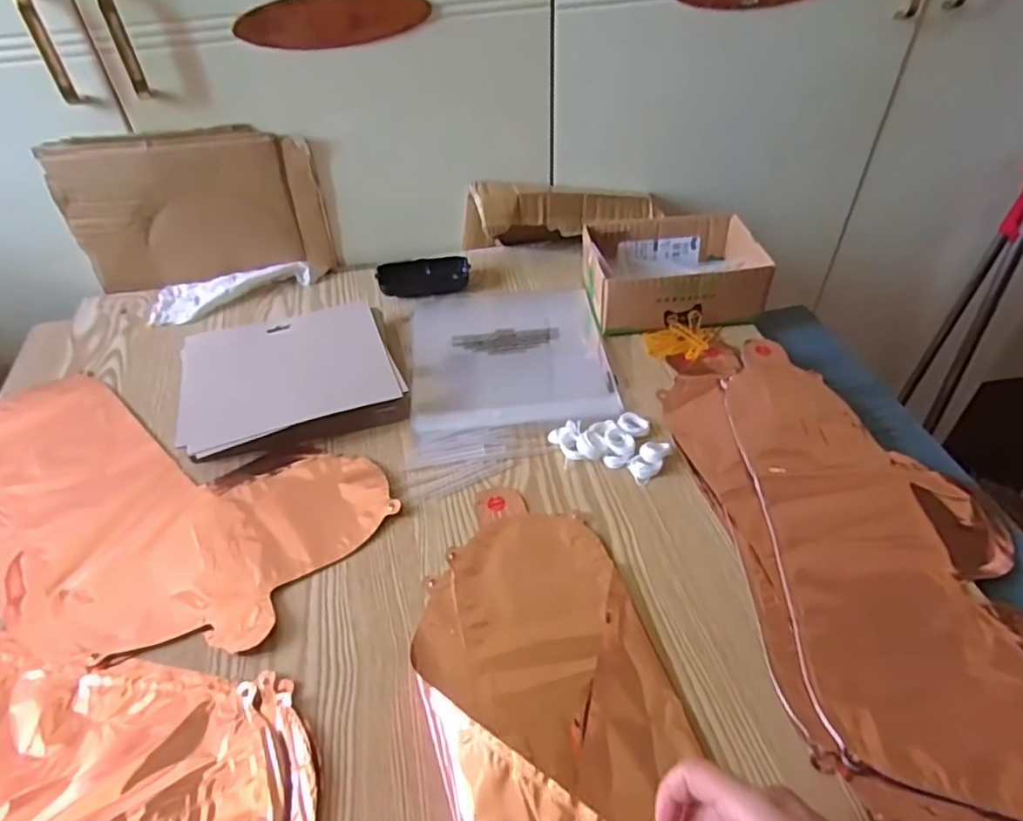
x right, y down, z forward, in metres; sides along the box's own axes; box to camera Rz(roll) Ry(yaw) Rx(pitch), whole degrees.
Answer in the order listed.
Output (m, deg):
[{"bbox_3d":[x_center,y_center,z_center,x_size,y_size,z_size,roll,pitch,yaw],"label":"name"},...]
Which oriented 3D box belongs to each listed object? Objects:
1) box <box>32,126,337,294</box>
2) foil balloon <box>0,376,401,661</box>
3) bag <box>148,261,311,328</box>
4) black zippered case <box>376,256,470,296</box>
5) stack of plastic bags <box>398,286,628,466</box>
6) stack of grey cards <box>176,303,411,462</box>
[{"bbox_3d":[-0.360,-0.226,0.732,0.274,0.177,0.025,-8,44,-5],"label":"box"},{"bbox_3d":[-0.335,0.074,0.553,0.419,0.017,0.234,21,49,23],"label":"foil balloon"},{"bbox_3d":[-0.340,-0.151,0.765,0.183,0.026,0.073,-19,47,-16],"label":"bag"},{"bbox_3d":[-0.105,-0.162,0.769,0.108,0.030,0.033,-10,45,-7],"label":"black zippered case"},{"bbox_3d":[-0.004,-0.055,0.664,0.202,0.015,0.261,-5,44,-2],"label":"stack of plastic bags"},{"bbox_3d":[-0.219,-0.035,0.634,0.201,0.034,0.161,-14,45,-11],"label":"stack of grey cards"}]

